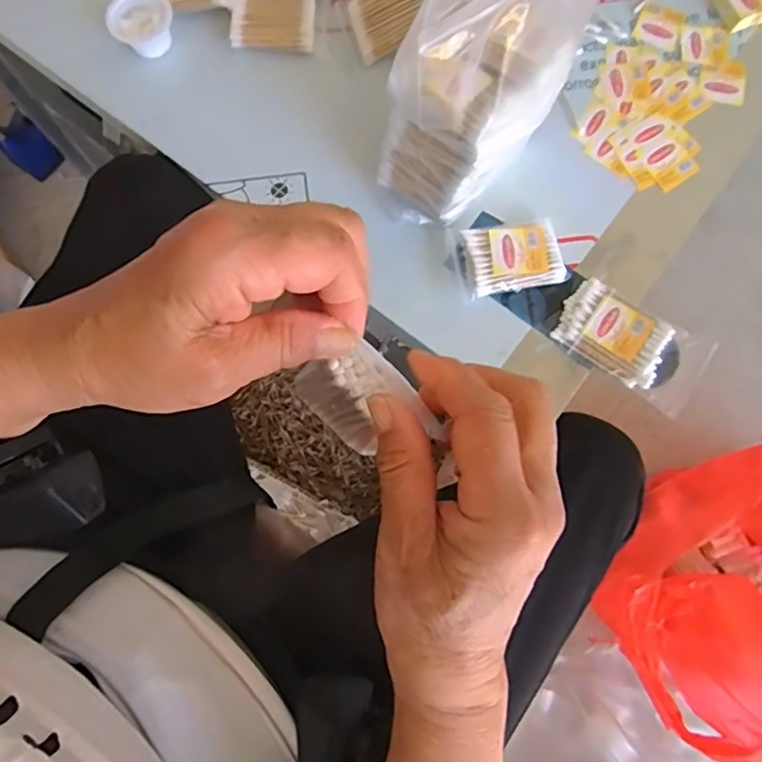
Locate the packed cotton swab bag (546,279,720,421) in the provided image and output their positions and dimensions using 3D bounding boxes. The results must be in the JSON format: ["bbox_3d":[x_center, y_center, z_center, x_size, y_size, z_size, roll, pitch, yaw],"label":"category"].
[{"bbox_3d":[0.194,-0.029,0.450,0.110,0.013,0.061,35,79,8],"label":"packed cotton swab bag"}]

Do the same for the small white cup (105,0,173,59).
[{"bbox_3d":[-0.207,-0.309,0.506,0.054,0.035,0.046,-21,78,-5],"label":"small white cup"}]

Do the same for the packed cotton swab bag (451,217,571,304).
[{"bbox_3d":[0.102,-0.099,0.466,0.079,0.024,0.058,-12,77,-3],"label":"packed cotton swab bag"}]

